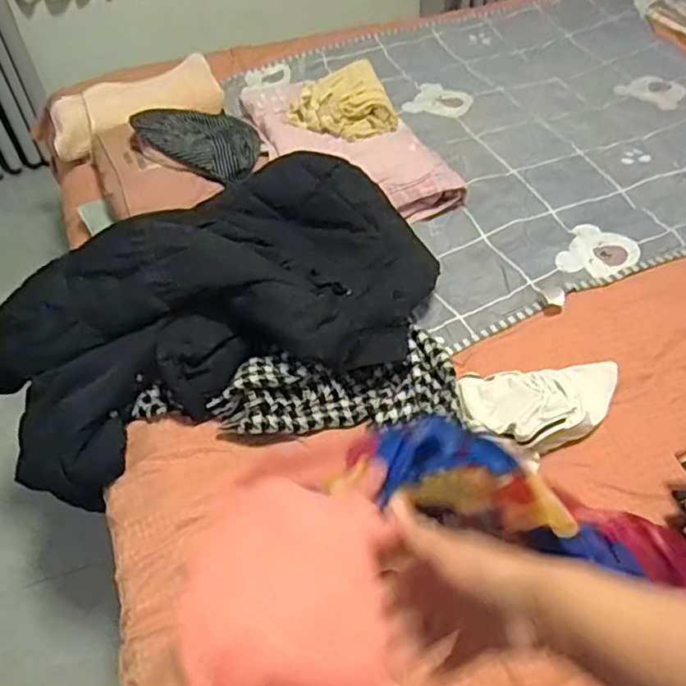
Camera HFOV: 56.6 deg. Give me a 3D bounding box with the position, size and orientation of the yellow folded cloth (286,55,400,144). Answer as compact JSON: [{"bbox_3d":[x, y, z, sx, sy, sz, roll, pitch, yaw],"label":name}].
[{"bbox_3d":[-0.012,-0.503,1.329,0.212,0.041,0.219,-14,53,-12],"label":"yellow folded cloth"}]

